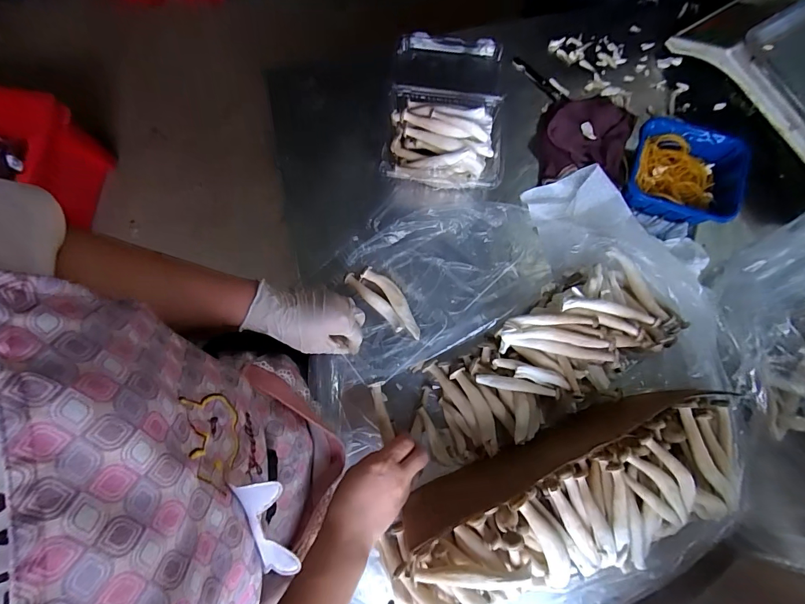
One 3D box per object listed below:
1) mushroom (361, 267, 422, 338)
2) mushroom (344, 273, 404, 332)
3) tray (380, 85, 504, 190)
[{"bbox_3d":[-0.010,-0.002,0.546,0.027,0.018,0.114,-41,81,-7],"label":"mushroom"},{"bbox_3d":[-0.036,-0.001,0.545,0.104,0.025,0.019,44,83,8],"label":"mushroom"},{"bbox_3d":[0.059,-0.223,0.559,0.163,0.061,0.138,5,79,2],"label":"tray"}]

